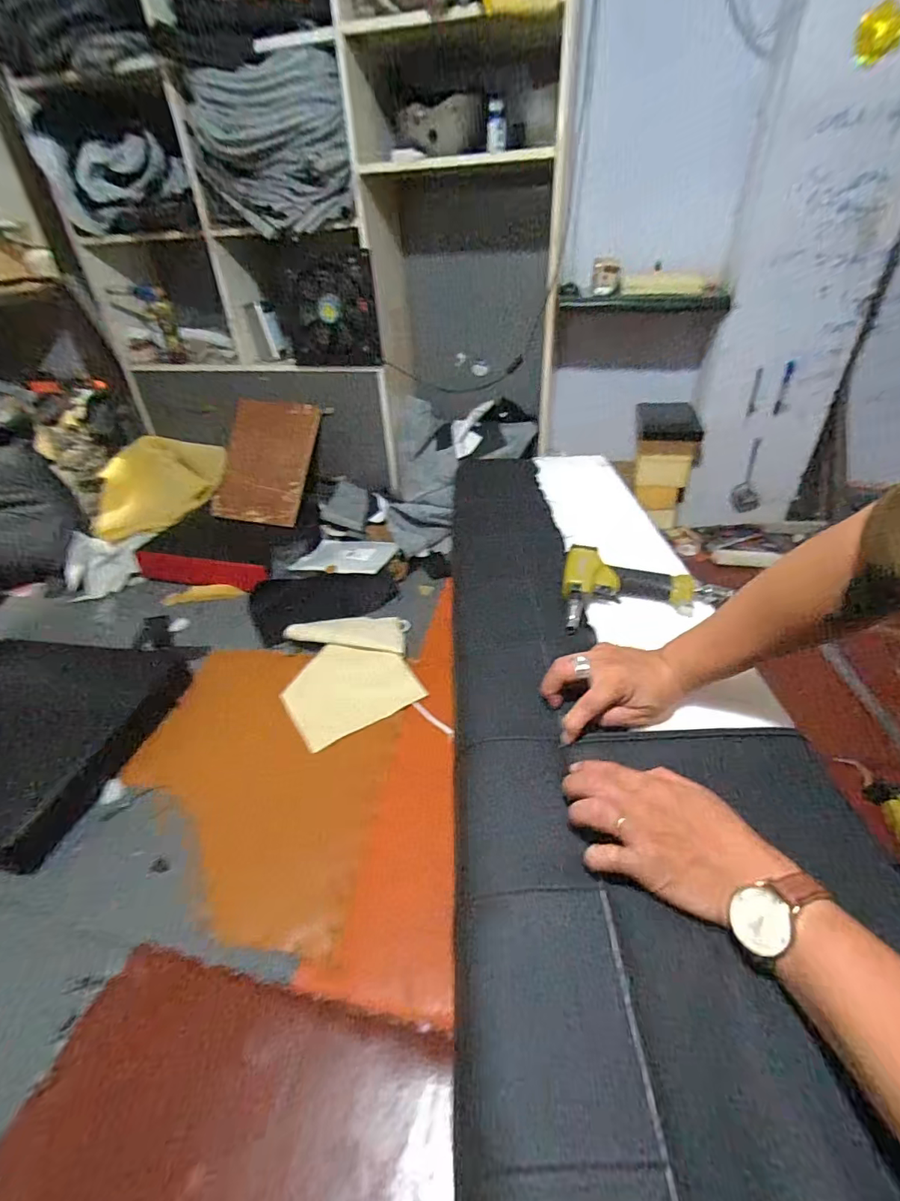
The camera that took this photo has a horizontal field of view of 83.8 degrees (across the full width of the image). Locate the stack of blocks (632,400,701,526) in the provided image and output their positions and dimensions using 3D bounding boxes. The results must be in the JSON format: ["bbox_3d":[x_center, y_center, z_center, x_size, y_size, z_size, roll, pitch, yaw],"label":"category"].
[{"bbox_3d":[0.689,-0.456,1.663,0.178,0.296,0.301,4,36,9],"label":"stack of blocks"}]

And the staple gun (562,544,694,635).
[{"bbox_3d":[0.237,-0.010,0.665,0.173,0.039,0.159,7,36,13],"label":"staple gun"}]

